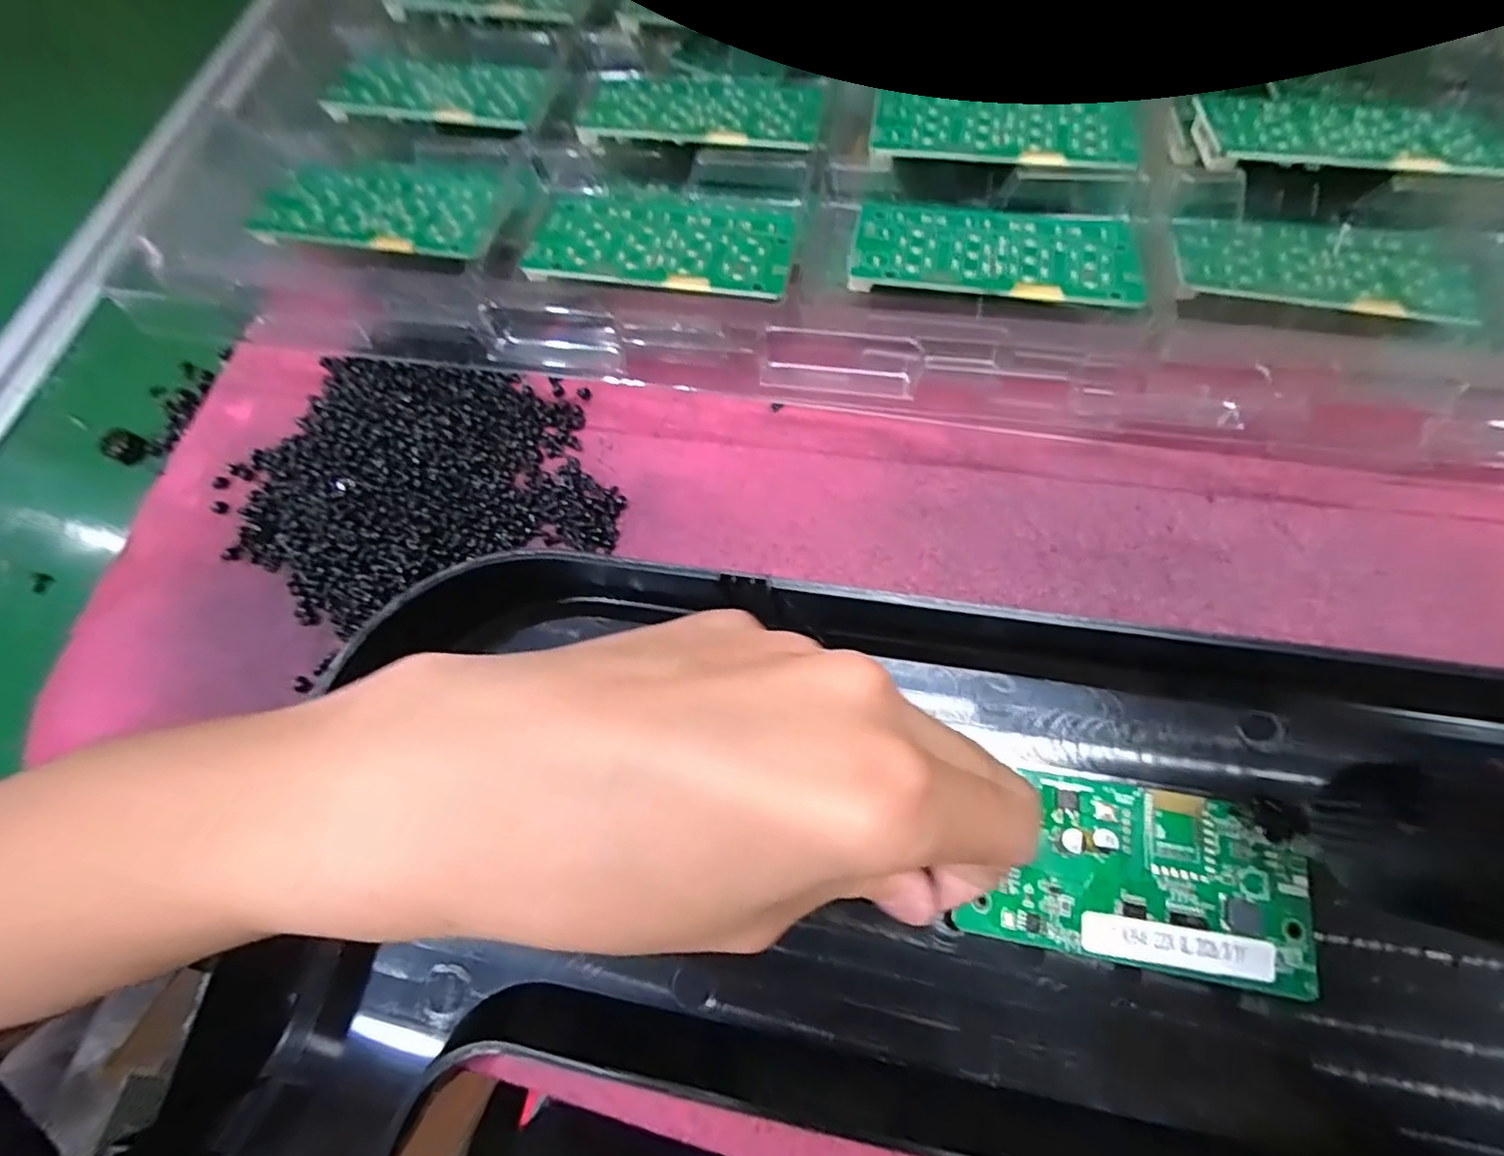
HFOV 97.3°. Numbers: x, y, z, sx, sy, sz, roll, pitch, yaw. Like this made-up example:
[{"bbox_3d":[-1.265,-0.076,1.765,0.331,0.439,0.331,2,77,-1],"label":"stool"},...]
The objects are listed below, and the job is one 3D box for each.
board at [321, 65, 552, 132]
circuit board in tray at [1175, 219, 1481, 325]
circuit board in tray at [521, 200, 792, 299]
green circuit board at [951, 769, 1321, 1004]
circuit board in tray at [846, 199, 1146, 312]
[{"bbox_3d":[-0.131,-0.207,0.282,0.090,0.006,0.047,6,71,9],"label":"board"},{"bbox_3d":[0.200,-0.111,0.232,0.101,0.006,0.048,6,71,9],"label":"circuit board in tray"},{"bbox_3d":[-0.032,-0.125,0.244,0.093,0.004,0.053,8,60,5],"label":"circuit board in tray"},{"bbox_3d":[0.111,0.085,0.190,0.087,0.008,0.048,9,68,6],"label":"green circuit board"},{"bbox_3d":[0.083,-0.113,0.229,0.092,0.010,0.048,8,68,5],"label":"circuit board in tray"}]

